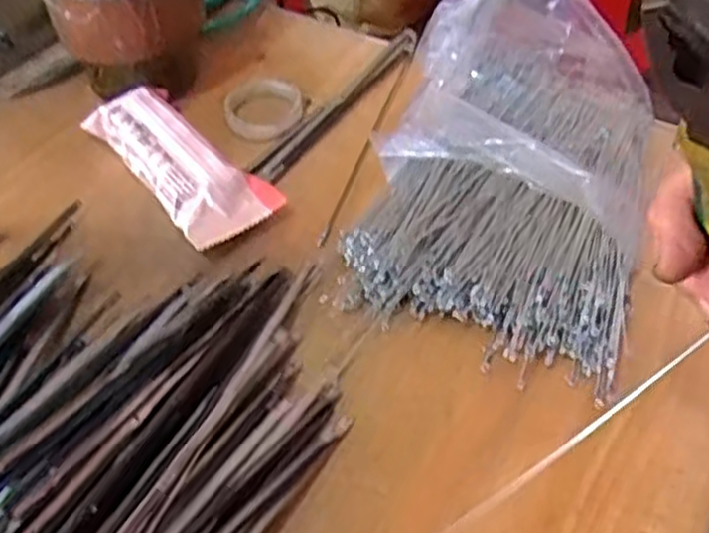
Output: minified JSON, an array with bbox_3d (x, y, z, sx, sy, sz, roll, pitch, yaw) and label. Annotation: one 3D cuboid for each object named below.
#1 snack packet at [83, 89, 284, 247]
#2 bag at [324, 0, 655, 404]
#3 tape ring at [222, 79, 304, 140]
[{"bbox_3d":[-0.093,-0.056,0.405,0.049,0.032,0.122,-31,54,-26],"label":"snack packet"},{"bbox_3d":[0.078,-0.054,0.372,0.133,0.069,0.202,13,48,13],"label":"bag"},{"bbox_3d":[-0.054,-0.094,0.455,0.046,0.011,0.054,0,47,0],"label":"tape ring"}]

